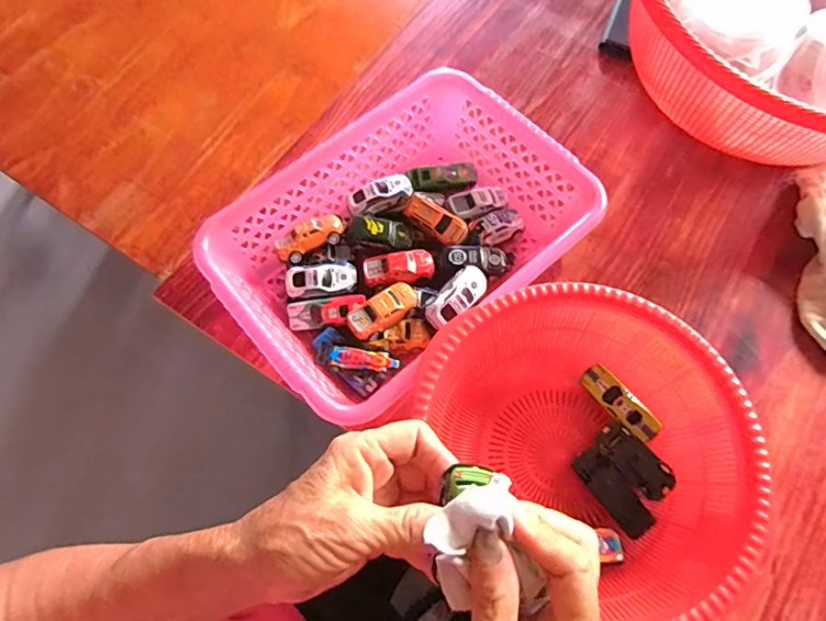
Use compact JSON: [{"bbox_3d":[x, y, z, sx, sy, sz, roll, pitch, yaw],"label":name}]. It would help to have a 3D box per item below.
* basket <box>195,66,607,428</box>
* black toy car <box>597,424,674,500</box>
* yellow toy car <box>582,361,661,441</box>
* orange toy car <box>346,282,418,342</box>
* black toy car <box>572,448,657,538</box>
[{"bbox_3d":[-0.007,-0.061,0.465,0.302,0.077,0.211,-39,72,-16],"label":"basket"},{"bbox_3d":[0.174,0.119,0.411,0.030,0.022,0.063,-36,71,-15],"label":"black toy car"},{"bbox_3d":[0.171,0.076,0.429,0.025,0.018,0.070,-44,67,15],"label":"yellow toy car"},{"bbox_3d":[-0.025,0.000,0.448,0.064,0.016,0.027,-33,70,-14],"label":"orange toy car"},{"bbox_3d":[0.157,0.142,0.410,0.027,0.020,0.070,-39,71,-2],"label":"black toy car"}]

